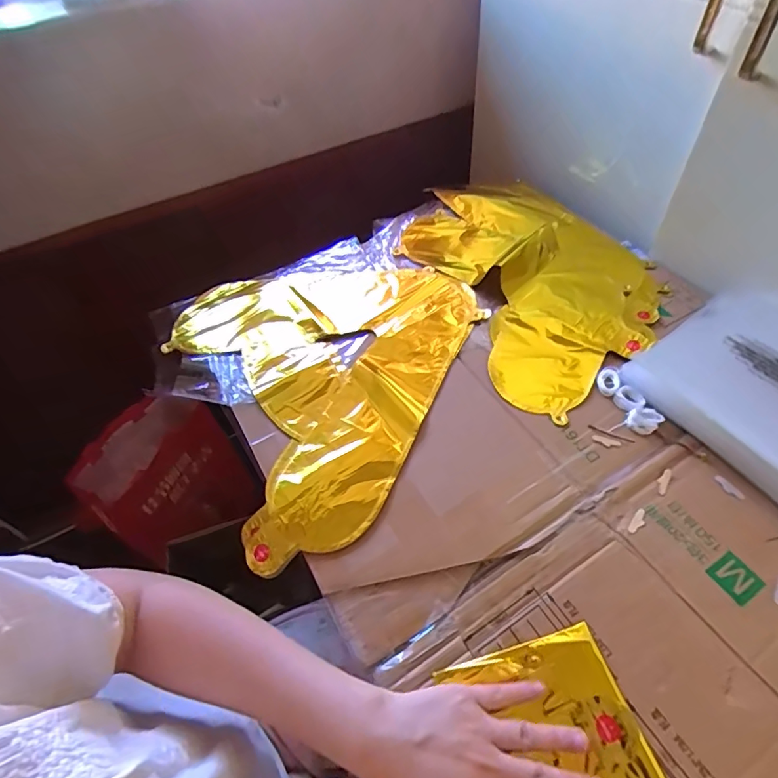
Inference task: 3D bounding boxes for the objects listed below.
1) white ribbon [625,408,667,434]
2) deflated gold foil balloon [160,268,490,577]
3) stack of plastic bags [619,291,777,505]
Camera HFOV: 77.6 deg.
[{"bbox_3d":[0.256,0.031,0.487,0.028,0.010,0.027,-34,57,-20],"label":"white ribbon"},{"bbox_3d":[-0.056,-0.044,0.572,0.350,0.008,0.397,-27,55,-16],"label":"deflated gold foil balloon"},{"bbox_3d":[0.401,-0.005,0.490,0.229,0.024,0.218,-29,55,-17],"label":"stack of plastic bags"}]

